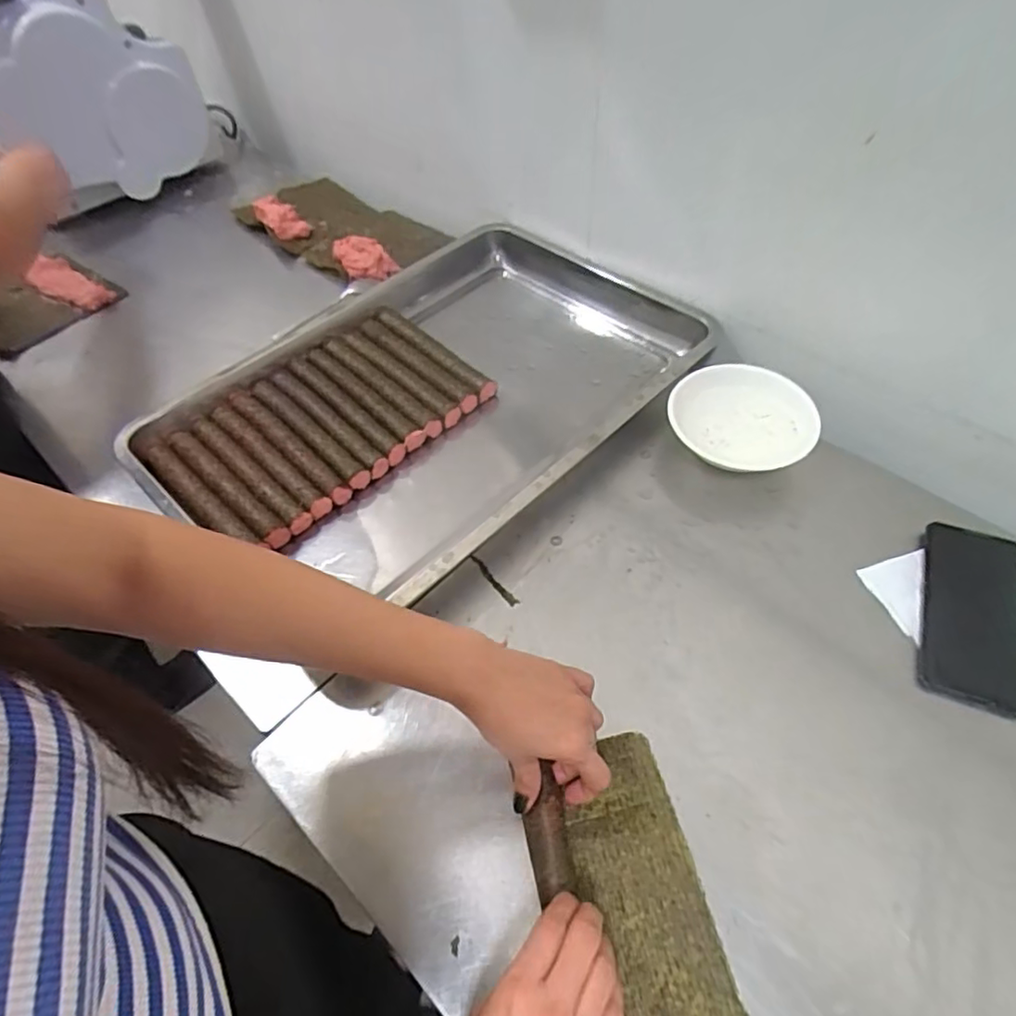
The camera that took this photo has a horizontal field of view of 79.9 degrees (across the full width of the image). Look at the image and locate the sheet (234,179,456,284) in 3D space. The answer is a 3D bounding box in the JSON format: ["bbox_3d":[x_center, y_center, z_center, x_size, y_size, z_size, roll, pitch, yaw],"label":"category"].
[{"bbox_3d":[-0.246,-0.438,0.943,0.351,0.040,0.181,33,62,24],"label":"sheet"}]

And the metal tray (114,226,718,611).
[{"bbox_3d":[-0.083,-0.133,0.690,0.582,0.046,0.400,-39,61,-22],"label":"metal tray"}]

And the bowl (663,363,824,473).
[{"bbox_3d":[0.239,-0.084,0.630,0.130,0.057,0.141,-2,54,2],"label":"bowl"}]

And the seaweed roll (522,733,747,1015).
[{"bbox_3d":[0.077,0.255,0.396,0.105,0.031,0.195,-13,54,-5],"label":"seaweed roll"}]

